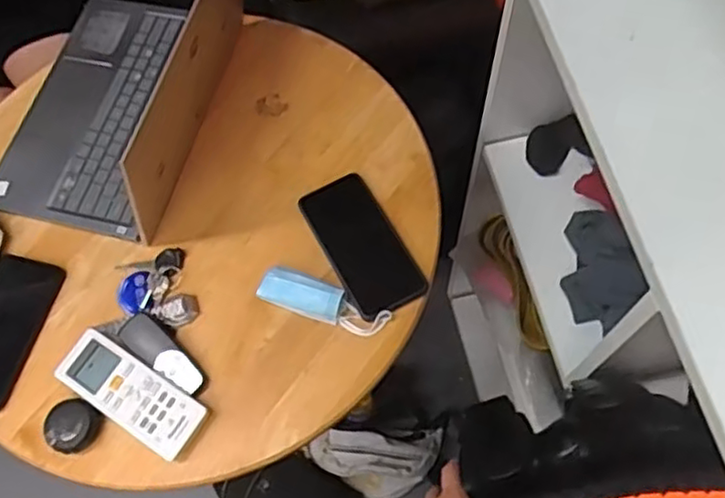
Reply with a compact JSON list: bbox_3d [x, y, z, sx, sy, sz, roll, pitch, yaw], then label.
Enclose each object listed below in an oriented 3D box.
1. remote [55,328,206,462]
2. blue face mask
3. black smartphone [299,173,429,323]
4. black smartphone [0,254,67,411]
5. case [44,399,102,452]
[{"bbox_3d":[-0.236,0.146,0.685,0.161,0.022,0.061,30,70,16],"label":"remote"},{"bbox_3d":[-0.041,0.055,0.707,0.137,0.032,0.038,18,68,10],"label":"blue face mask"},{"bbox_3d":[-0.002,-0.007,0.742,0.079,0.012,0.170,-25,66,-9],"label":"black smartphone"},{"bbox_3d":[-0.391,0.088,0.738,0.082,0.017,0.166,13,66,9],"label":"black smartphone"},{"bbox_3d":[-0.291,0.176,0.678,0.049,0.020,0.045,-1,65,2],"label":"case"}]

